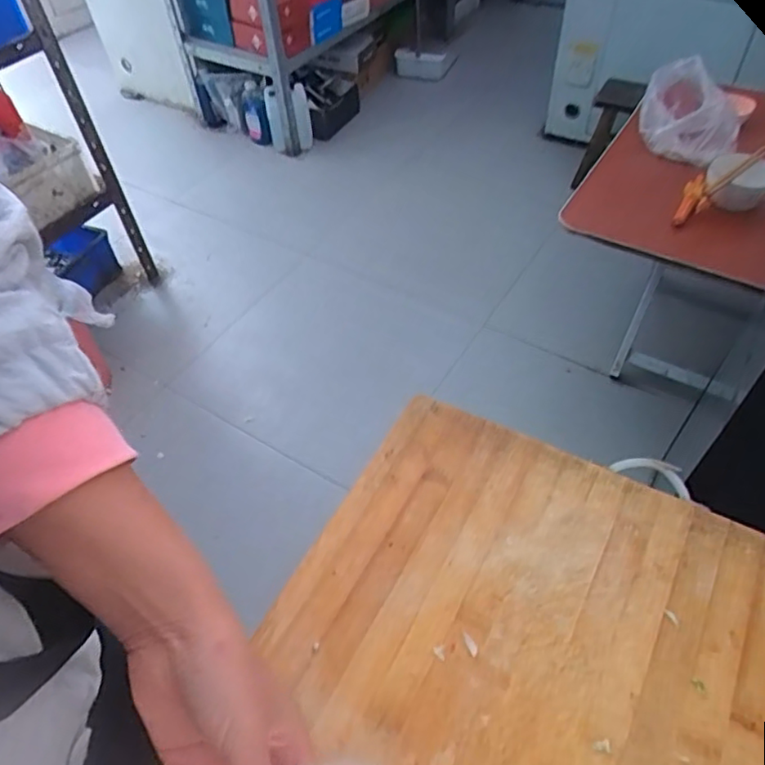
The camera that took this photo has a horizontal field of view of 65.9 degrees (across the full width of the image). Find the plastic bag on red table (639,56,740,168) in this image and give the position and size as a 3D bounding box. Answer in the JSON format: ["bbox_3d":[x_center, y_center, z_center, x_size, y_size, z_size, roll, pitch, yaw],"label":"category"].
[{"bbox_3d":[0.680,-0.610,1.303,0.207,0.111,0.287,20,56,19],"label":"plastic bag on red table"}]

